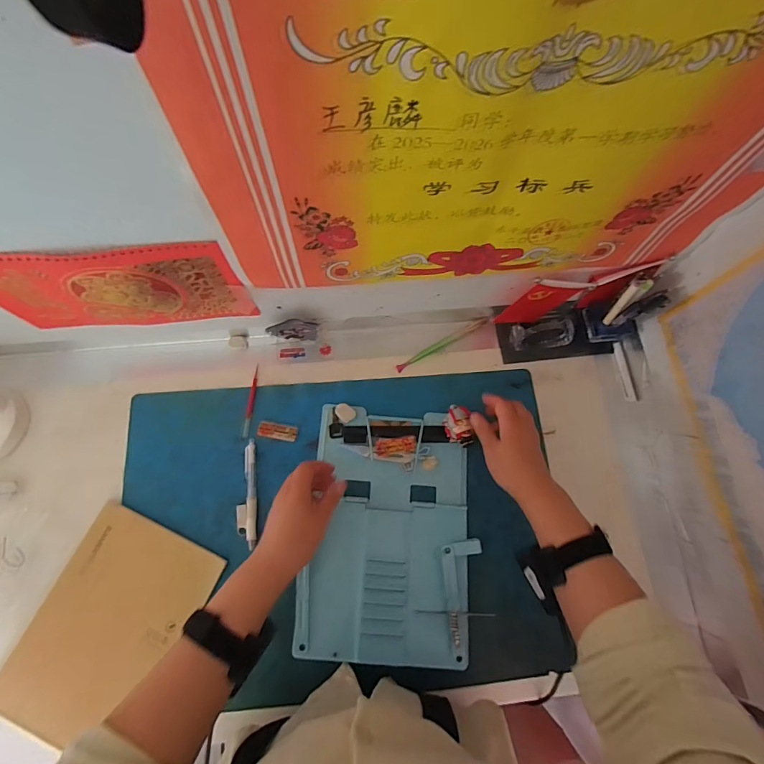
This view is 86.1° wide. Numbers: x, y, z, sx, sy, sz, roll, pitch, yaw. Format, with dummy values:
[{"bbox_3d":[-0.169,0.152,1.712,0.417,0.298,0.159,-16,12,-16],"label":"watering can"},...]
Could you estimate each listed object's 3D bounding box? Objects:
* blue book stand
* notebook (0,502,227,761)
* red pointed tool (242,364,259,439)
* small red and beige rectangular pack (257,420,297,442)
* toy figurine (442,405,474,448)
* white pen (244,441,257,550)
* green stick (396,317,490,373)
[{"bbox_3d":[0.010,0.186,0.525,0.202,0.016,0.297,5,72,0],"label":"blue book stand"},{"bbox_3d":[-0.334,0.298,0.492,0.175,0.013,0.249,25,73,7],"label":"notebook"},{"bbox_3d":[-0.185,0.025,0.578,0.010,0.004,0.105,6,72,0],"label":"red pointed tool"},{"bbox_3d":[-0.145,0.068,0.568,0.053,0.004,0.022,10,72,2],"label":"small red and beige rectangular pack"},{"bbox_3d":[0.102,0.059,0.554,0.035,0.023,0.053,-5,72,-3],"label":"toy figurine"},{"bbox_3d":[-0.176,0.148,0.548,0.015,0.010,0.141,-6,72,-3],"label":"white pen"},{"bbox_3d":[0.093,-0.060,0.608,0.163,0.013,0.016,-31,75,-11],"label":"green stick"}]

